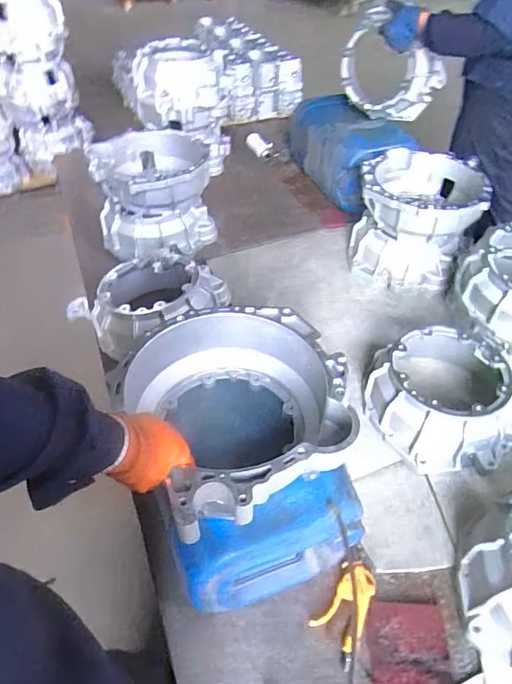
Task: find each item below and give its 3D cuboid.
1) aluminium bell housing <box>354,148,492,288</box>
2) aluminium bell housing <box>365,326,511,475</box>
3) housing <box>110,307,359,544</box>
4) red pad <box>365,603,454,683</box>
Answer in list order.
[{"bbox_3d":[0.455,-0.350,1.380,0.316,0.251,0.324,19,49,16],"label":"aluminium bell housing"},{"bbox_3d":[0.415,0.124,1.052,0.312,0.155,0.314,1,46,-1],"label":"aluminium bell housing"},{"bbox_3d":[-0.026,0.097,0.734,0.306,0.131,0.324,0,48,0],"label":"housing"},{"bbox_3d":[0.246,0.497,0.765,0.126,0.013,0.148,0,48,0],"label":"red pad"}]

